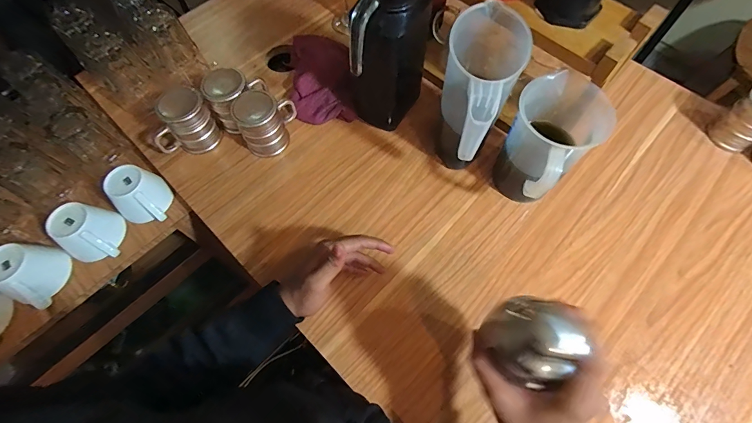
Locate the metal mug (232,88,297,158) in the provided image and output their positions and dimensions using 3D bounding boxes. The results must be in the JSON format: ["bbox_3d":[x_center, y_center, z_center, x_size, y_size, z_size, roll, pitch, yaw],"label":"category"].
[{"bbox_3d":[-0.190,-0.153,0.603,0.077,0.094,0.091,10,65,5],"label":"metal mug"}]

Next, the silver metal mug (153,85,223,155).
[{"bbox_3d":[-0.316,-0.139,0.591,0.075,0.100,0.084,12,65,6],"label":"silver metal mug"}]

